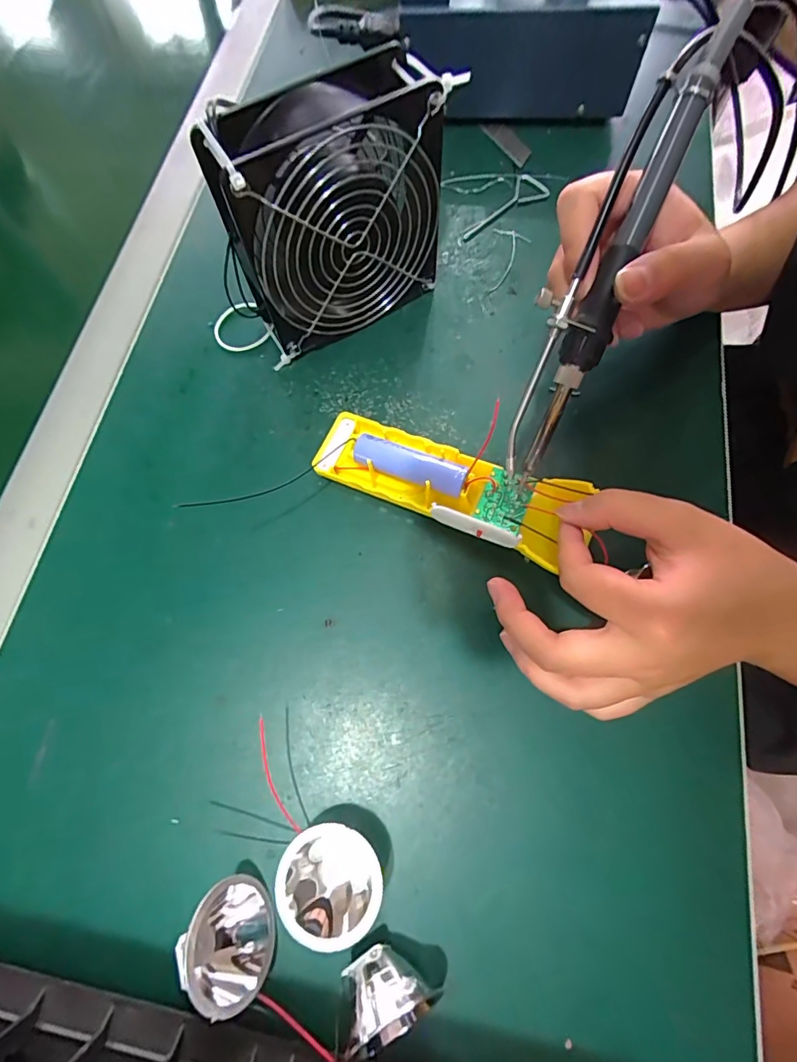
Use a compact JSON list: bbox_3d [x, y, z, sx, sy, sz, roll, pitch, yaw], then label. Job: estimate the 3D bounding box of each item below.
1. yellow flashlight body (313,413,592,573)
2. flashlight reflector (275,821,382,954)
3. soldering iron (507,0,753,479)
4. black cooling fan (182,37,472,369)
[{"bbox_3d":[0.023,-0.031,0.262,0.149,0.025,0.047,22,73,16],"label":"yellow flashlight body"},{"bbox_3d":[-0.030,0.157,0.209,0.043,0.027,0.045,-1,71,2],"label":"flashlight reflector"},{"bbox_3d":[0.093,-0.121,0.209,0.031,0.021,0.199,25,106,10],"label":"soldering iron"},{"bbox_3d":[-0.036,-0.179,0.271,0.129,0.123,0.043,-31,73,-8],"label":"black cooling fan"}]

